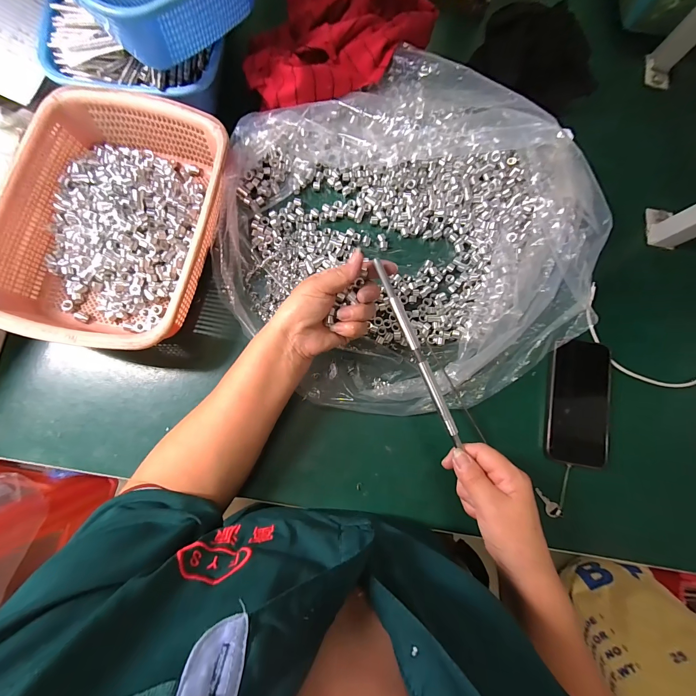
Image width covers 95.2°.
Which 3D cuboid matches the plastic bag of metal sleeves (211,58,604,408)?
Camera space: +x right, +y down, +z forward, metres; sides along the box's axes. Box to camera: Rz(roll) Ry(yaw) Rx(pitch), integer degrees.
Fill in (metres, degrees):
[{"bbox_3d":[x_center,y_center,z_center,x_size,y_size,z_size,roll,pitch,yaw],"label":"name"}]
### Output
[{"bbox_3d":[0.068,-0.144,0.382,0.428,0.121,0.442,-35,85,-8],"label":"plastic bag of metal sleeves"}]

